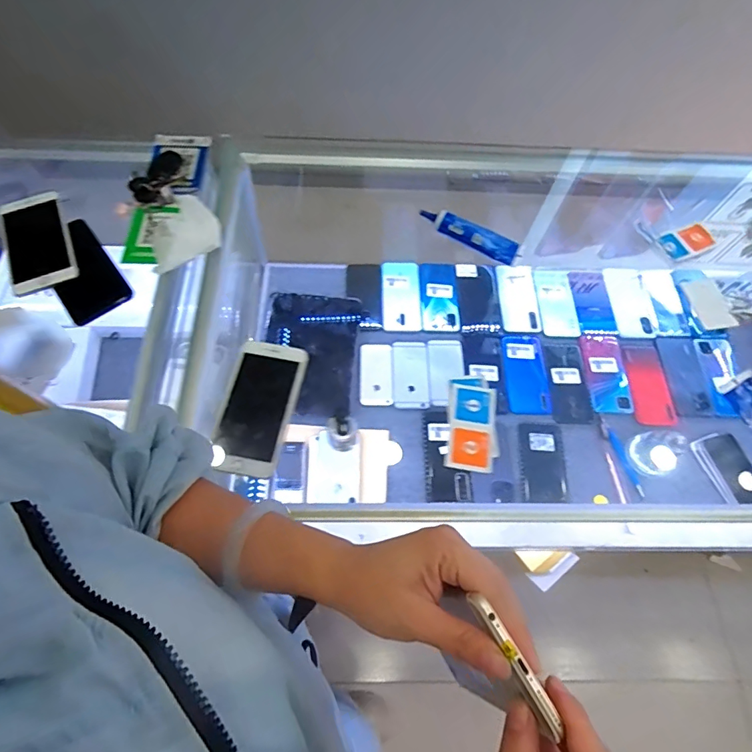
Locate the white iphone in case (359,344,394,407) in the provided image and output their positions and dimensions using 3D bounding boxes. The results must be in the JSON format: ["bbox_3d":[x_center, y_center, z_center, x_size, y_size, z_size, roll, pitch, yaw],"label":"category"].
[{"bbox_3d":[0.000,-0.003,0.834,0.061,0.009,0.121,0,65,-2],"label":"white iphone in case"}]

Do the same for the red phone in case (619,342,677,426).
[{"bbox_3d":[0.509,0.014,0.844,0.072,0.007,0.161,-1,65,-3],"label":"red phone in case"}]

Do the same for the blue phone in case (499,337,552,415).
[{"bbox_3d":[0.280,-0.004,0.849,0.082,0.007,0.158,0,65,-2],"label":"blue phone in case"}]

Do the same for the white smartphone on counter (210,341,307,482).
[{"bbox_3d":[-0.130,0.034,0.503,0.073,0.014,0.152,11,65,3],"label":"white smartphone on counter"}]

